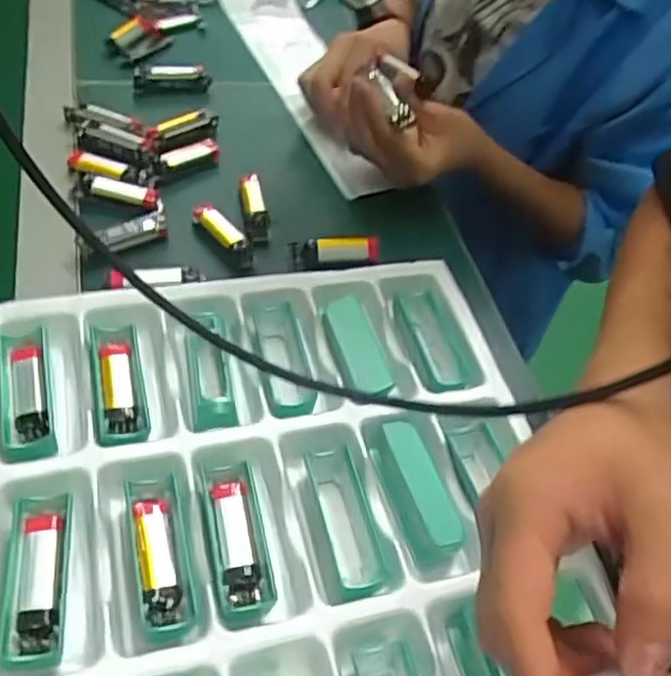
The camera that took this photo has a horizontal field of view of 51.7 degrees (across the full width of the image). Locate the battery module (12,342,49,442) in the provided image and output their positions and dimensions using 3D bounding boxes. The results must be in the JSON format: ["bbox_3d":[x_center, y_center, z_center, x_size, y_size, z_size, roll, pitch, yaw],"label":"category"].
[{"bbox_3d":[-0.177,0.031,0.399,0.017,0.012,0.062,-8,52,-18],"label":"battery module"}]

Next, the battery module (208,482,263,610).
[{"bbox_3d":[-0.052,0.107,0.364,0.018,0.011,0.063,-7,61,-13],"label":"battery module"}]

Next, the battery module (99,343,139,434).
[{"bbox_3d":[-0.130,0.029,0.413,0.018,0.011,0.061,-6,52,-17],"label":"battery module"}]

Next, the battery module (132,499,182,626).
[{"bbox_3d":[-0.091,0.110,0.352,0.018,0.013,0.066,-7,52,-18],"label":"battery module"}]

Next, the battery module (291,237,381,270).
[{"bbox_3d":[0.001,-0.065,0.522,0.068,0.019,0.013,-5,51,-16],"label":"battery module"}]

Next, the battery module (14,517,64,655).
[{"bbox_3d":[-0.143,0.118,0.336,0.018,0.012,0.064,-2,51,-14],"label":"battery module"}]

